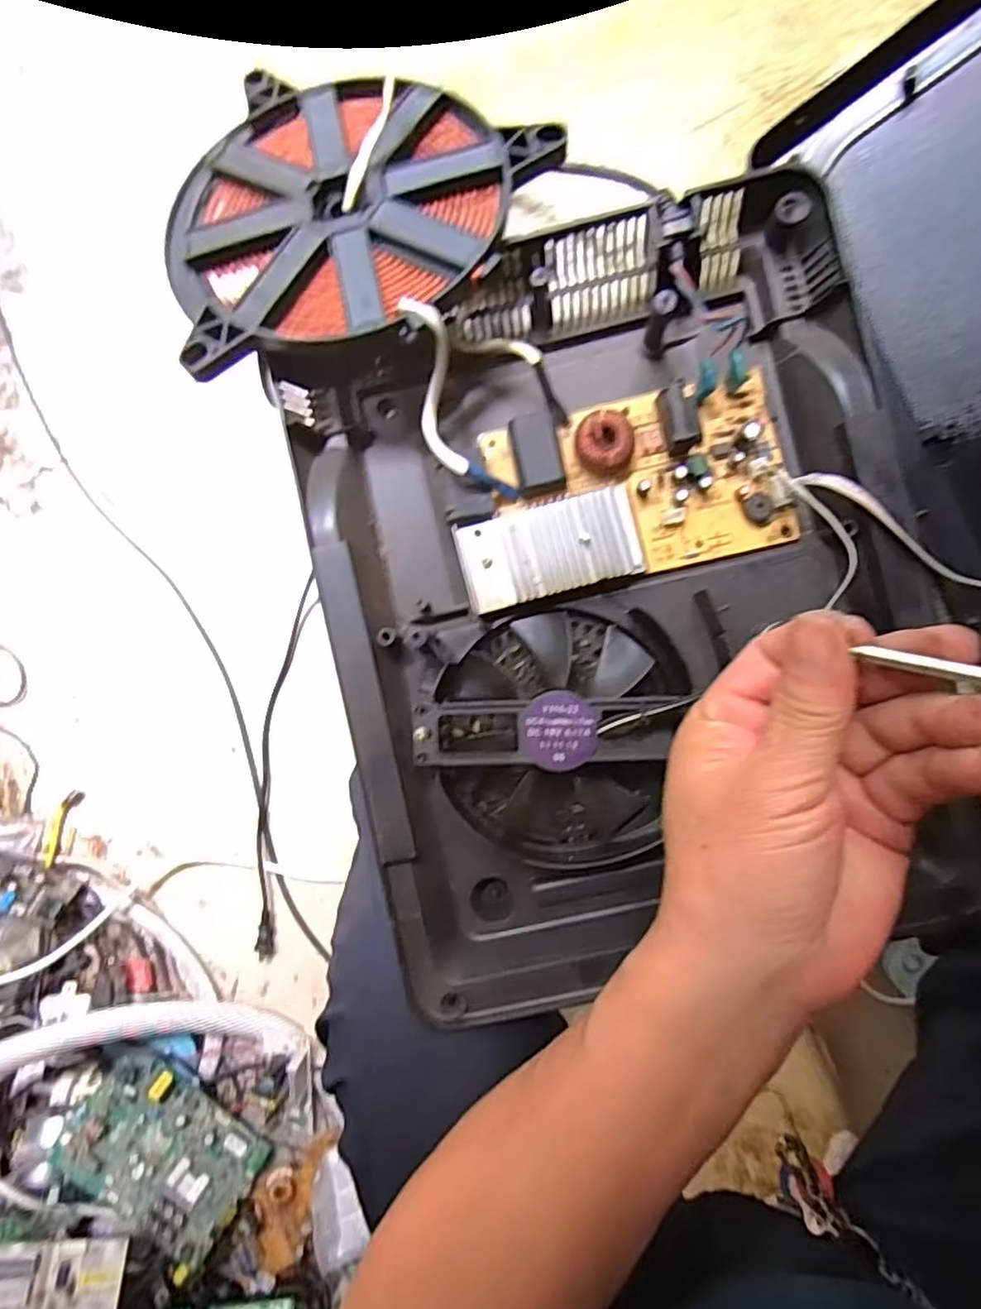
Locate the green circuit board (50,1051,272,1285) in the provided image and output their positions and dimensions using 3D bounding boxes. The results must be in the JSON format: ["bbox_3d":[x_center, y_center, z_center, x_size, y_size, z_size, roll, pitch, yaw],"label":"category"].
[{"bbox_3d":[-0.376,0.568,0.735,0.212,0.130,0.032,41,134,-3],"label":"green circuit board"}]

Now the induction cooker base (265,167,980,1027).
[{"bbox_3d":[0.061,-0.026,0.321,0.275,0.052,0.354,-13,90,1],"label":"induction cooker base"}]

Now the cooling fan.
[{"bbox_3d":[0.029,0.039,0.321,0.121,0.038,0.123,12,91,1],"label":"cooling fan"}]

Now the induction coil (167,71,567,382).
[{"bbox_3d":[-0.076,-0.204,0.305,0.163,0.014,0.175,-2,74,7],"label":"induction coil"}]

